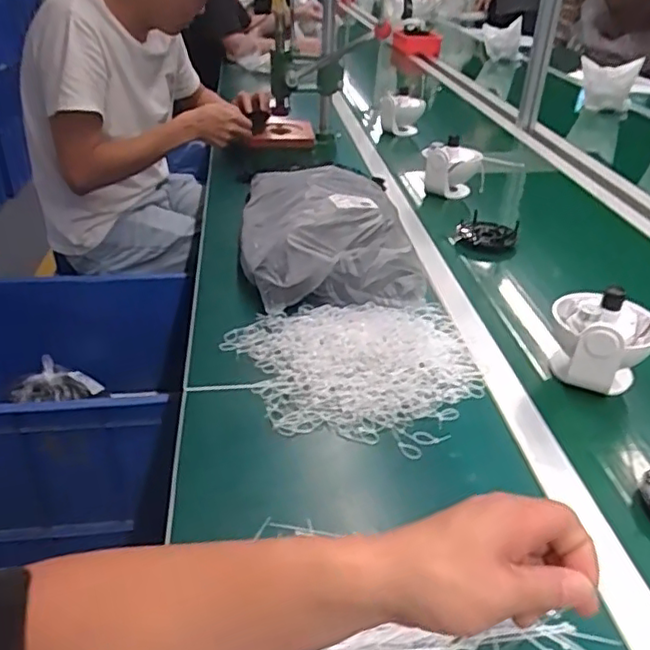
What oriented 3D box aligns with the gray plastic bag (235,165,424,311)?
[{"bbox_3d":[-0.004,-0.148,0.959,0.245,0.096,0.348,-3,32,-7],"label":"gray plastic bag"}]

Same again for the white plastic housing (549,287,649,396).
[{"bbox_3d":[0.324,0.015,0.728,0.112,0.108,0.112,17,35,23],"label":"white plastic housing"}]

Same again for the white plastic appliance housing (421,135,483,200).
[{"bbox_3d":[0.254,-0.312,1.263,0.116,0.110,0.074,8,33,11],"label":"white plastic appliance housing"}]

